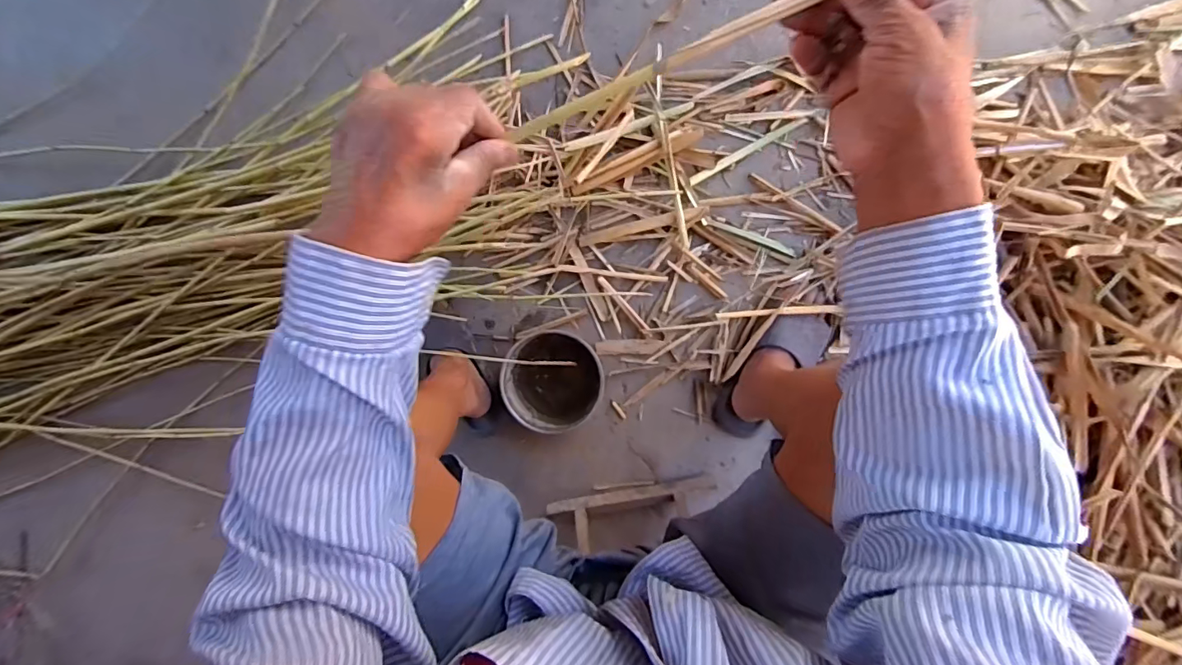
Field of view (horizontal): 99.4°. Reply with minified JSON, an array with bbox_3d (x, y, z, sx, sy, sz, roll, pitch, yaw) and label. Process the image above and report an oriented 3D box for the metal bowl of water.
[{"bbox_3d":[-0.059,0.075,0.813,0.154,0.080,0.153,1,95,7],"label":"metal bowl of water"}]

